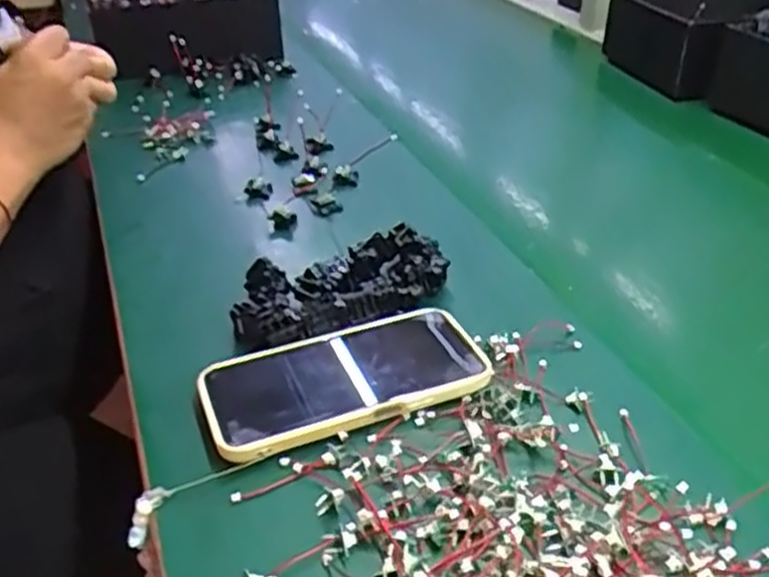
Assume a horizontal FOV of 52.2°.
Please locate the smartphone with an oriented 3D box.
[{"bbox_3d":[-0.024,0.050,0.474,0.167,0.012,0.079,-12,35,-16],"label":"smartphone"}]

